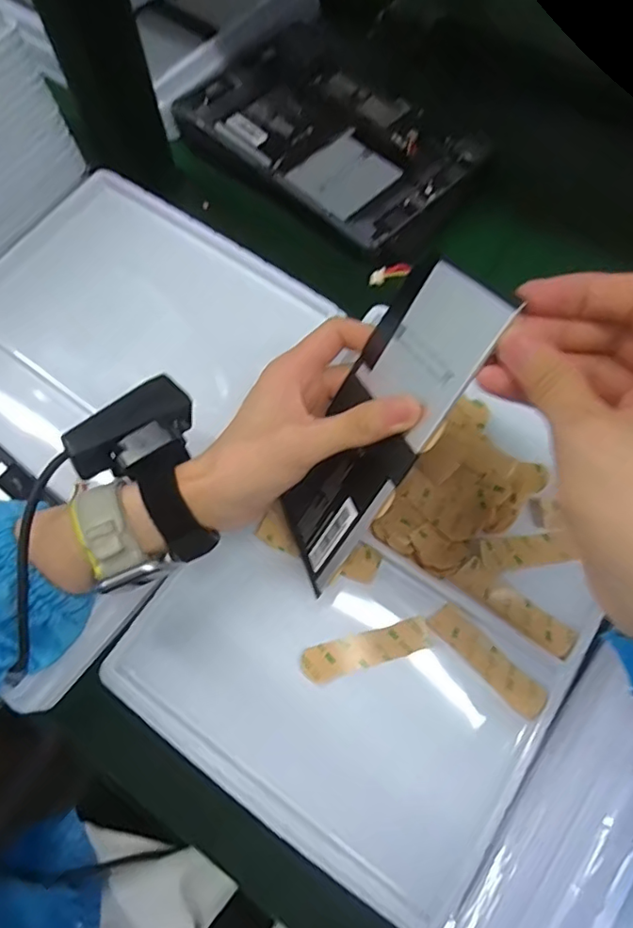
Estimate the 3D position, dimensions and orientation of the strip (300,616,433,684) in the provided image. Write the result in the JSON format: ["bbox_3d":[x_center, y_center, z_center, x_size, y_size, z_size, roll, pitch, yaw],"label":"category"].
[{"bbox_3d":[0.031,0.114,0.337,0.079,0.004,0.021,-18,72,-3],"label":"strip"}]

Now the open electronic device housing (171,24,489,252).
[{"bbox_3d":[0.021,-0.310,0.501,0.183,0.025,0.255,-41,72,-15],"label":"open electronic device housing"}]

